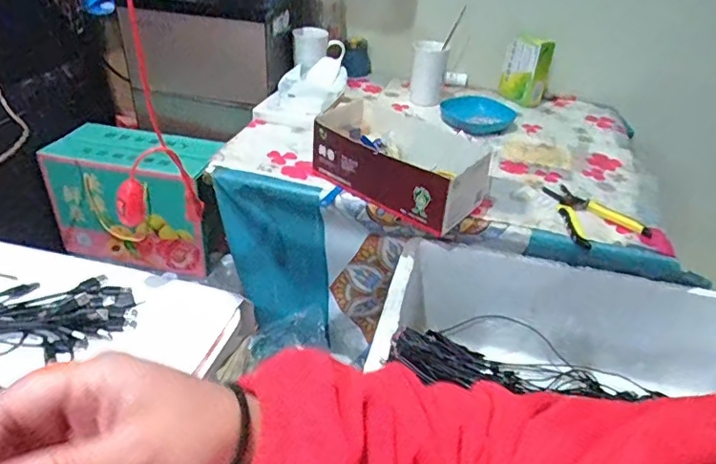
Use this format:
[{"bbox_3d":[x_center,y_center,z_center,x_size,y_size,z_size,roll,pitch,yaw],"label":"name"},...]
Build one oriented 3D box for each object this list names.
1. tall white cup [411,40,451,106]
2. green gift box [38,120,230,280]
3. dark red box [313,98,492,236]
[{"bbox_3d":[0.153,-0.346,1.155,0.066,0.129,0.071,4,35,-1],"label":"tall white cup"},{"bbox_3d":[-0.448,-0.069,1.127,0.319,0.236,0.183,14,36,13],"label":"green gift box"},{"bbox_3d":[0.070,-0.107,0.827,0.264,0.090,0.159,26,40,28],"label":"dark red box"}]

